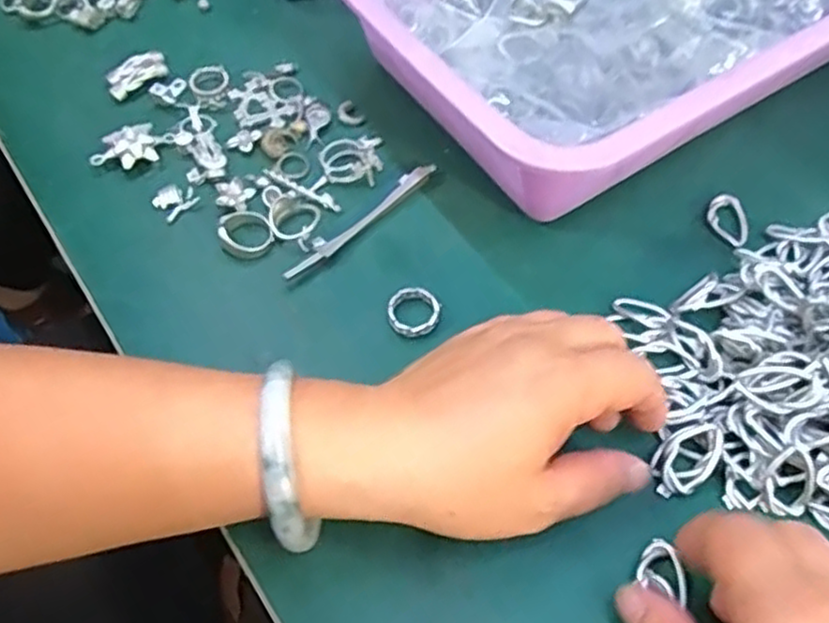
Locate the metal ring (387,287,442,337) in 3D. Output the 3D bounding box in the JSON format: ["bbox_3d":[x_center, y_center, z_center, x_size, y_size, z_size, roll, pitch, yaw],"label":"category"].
[{"bbox_3d":[0.000,0.001,0.336,0.024,0.008,0.025,-1,61,1],"label":"metal ring"}]

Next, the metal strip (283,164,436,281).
[{"bbox_3d":[-0.026,-0.047,0.364,0.009,0.005,0.099,39,69,21],"label":"metal strip"}]

